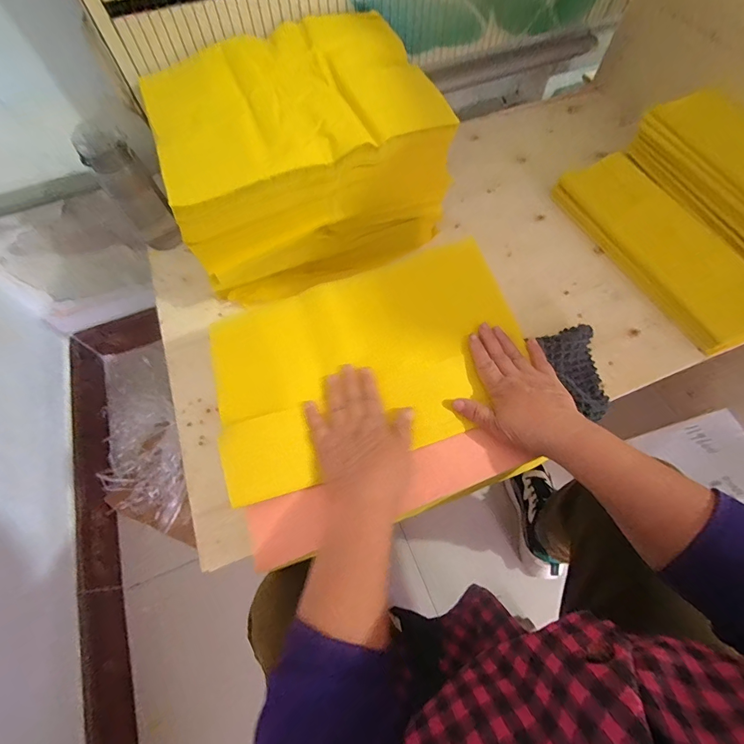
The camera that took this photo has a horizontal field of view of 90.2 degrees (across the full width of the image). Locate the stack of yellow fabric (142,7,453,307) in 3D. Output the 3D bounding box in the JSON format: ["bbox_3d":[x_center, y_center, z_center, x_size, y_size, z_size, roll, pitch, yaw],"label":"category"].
[{"bbox_3d":[-0.103,-0.308,0.555,0.353,0.213,0.261,-22,65,-8],"label":"stack of yellow fabric"}]

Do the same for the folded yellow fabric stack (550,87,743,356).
[{"bbox_3d":[0.502,-0.243,0.551,0.265,0.124,0.367,-25,66,-10],"label":"folded yellow fabric stack"}]

